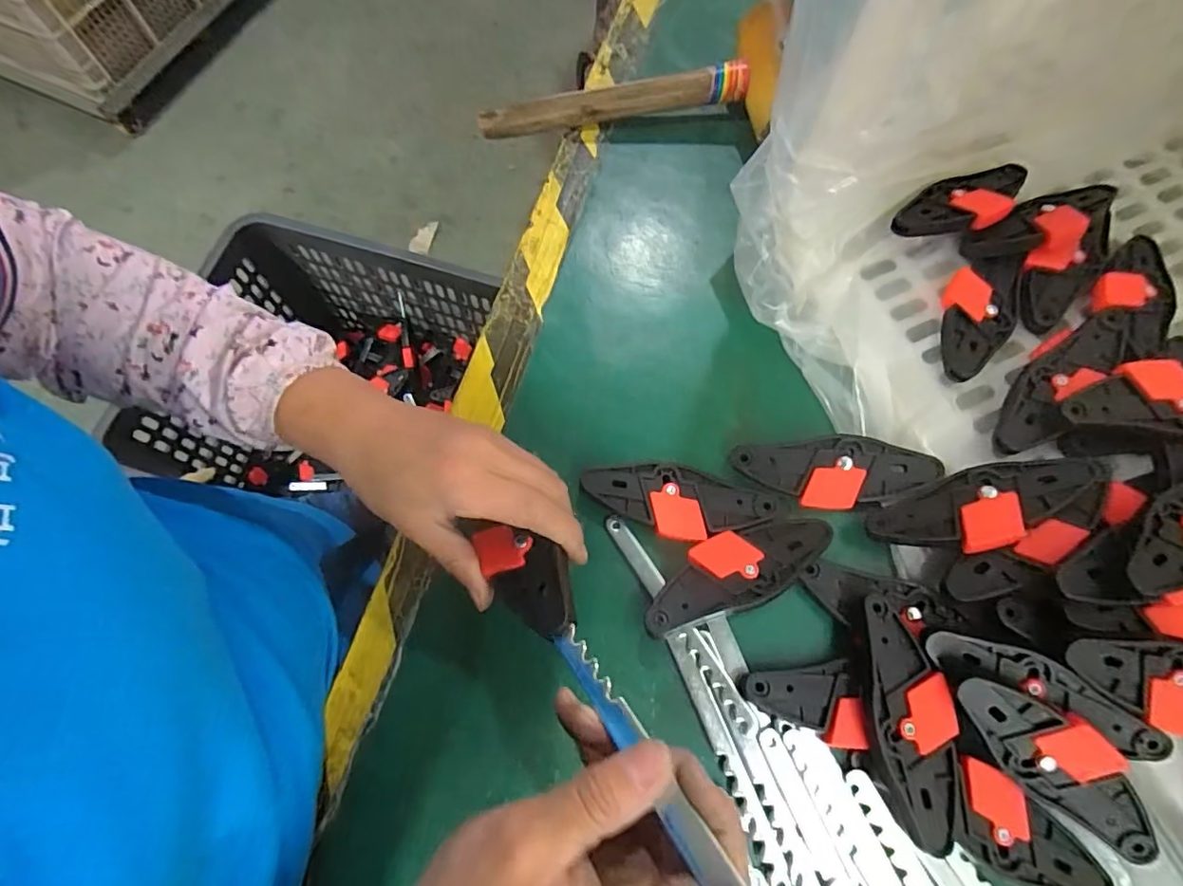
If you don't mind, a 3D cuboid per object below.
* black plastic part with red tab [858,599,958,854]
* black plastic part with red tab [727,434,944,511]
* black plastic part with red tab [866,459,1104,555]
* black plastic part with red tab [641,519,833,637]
[{"bbox_3d":[0.175,0.152,0.311,0.046,0.015,0.122,3,70,0],"label":"black plastic part with red tab"},{"bbox_3d":[0.156,0.018,0.359,0.122,0.011,0.045,2,70,3],"label":"black plastic part with red tab"},{"bbox_3d":[0.238,0.039,0.338,0.128,0.013,0.045,-19,70,10],"label":"black plastic part with red tab"},{"bbox_3d":[0.089,0.078,0.342,0.121,0.013,0.044,-16,71,-7],"label":"black plastic part with red tab"}]

